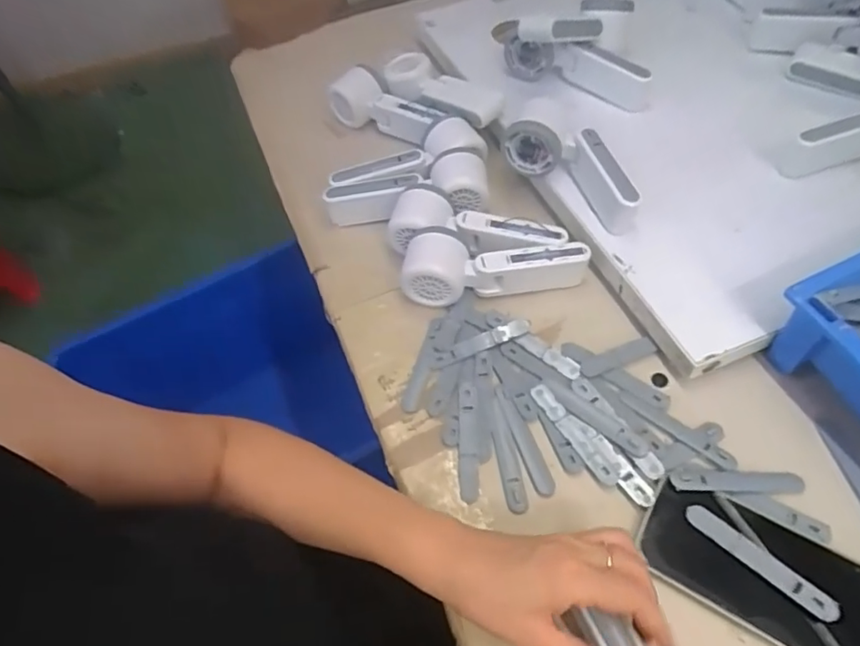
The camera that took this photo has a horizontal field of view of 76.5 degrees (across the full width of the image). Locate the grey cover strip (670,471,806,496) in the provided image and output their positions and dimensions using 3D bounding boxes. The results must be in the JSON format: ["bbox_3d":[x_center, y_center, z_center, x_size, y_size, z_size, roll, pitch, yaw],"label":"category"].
[{"bbox_3d":[0.221,0.114,0.391,0.091,0.005,0.018,-1,55,4],"label":"grey cover strip"}]

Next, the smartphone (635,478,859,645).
[{"bbox_3d":[0.224,0.165,0.358,0.161,0.013,0.075,25,61,20],"label":"smartphone"}]

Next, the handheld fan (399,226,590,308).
[{"bbox_3d":[0.058,-0.047,0.495,0.165,0.054,0.052,2,56,6],"label":"handheld fan"}]

